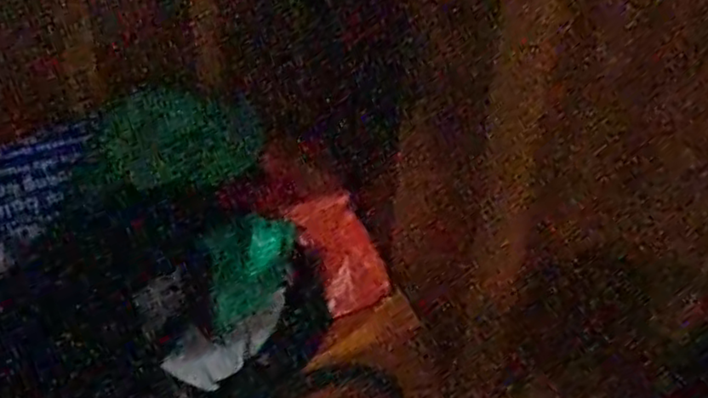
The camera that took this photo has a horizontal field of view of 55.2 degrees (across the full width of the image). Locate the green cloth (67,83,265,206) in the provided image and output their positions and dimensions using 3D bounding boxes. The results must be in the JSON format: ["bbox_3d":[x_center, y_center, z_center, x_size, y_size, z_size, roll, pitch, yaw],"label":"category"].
[{"bbox_3d":[-0.190,-0.057,0.686,0.187,0.093,0.050,-4,35,-6],"label":"green cloth"}]

